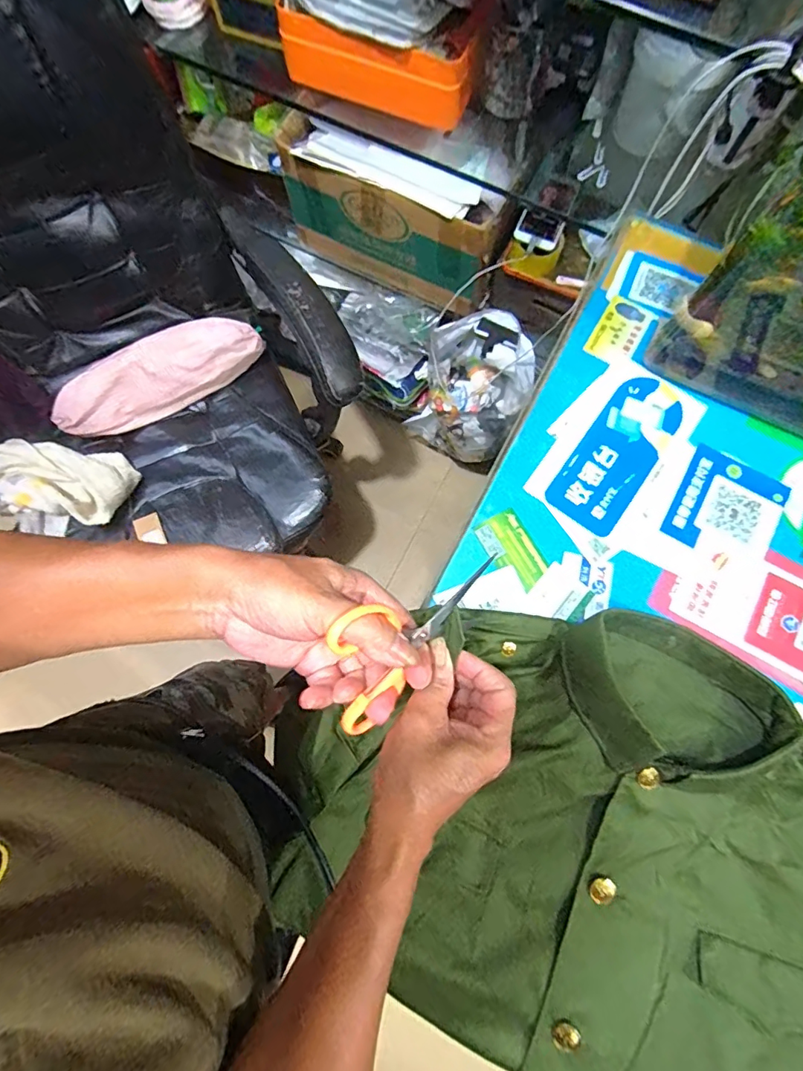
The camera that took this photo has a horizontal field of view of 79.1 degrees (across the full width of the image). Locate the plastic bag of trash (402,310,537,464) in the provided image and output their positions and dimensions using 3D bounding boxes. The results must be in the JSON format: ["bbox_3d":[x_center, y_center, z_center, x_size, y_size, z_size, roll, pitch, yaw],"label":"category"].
[{"bbox_3d":[0.156,-0.307,1.188,0.208,0.427,0.198,-30,78,-8],"label":"plastic bag of trash"}]

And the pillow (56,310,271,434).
[{"bbox_3d":[-0.464,-0.312,0.933,0.396,0.101,0.109,-30,78,-8],"label":"pillow"}]

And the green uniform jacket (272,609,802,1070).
[{"bbox_3d":[0.189,0.269,0.418,0.538,0.059,0.377,29,75,7],"label":"green uniform jacket"}]

